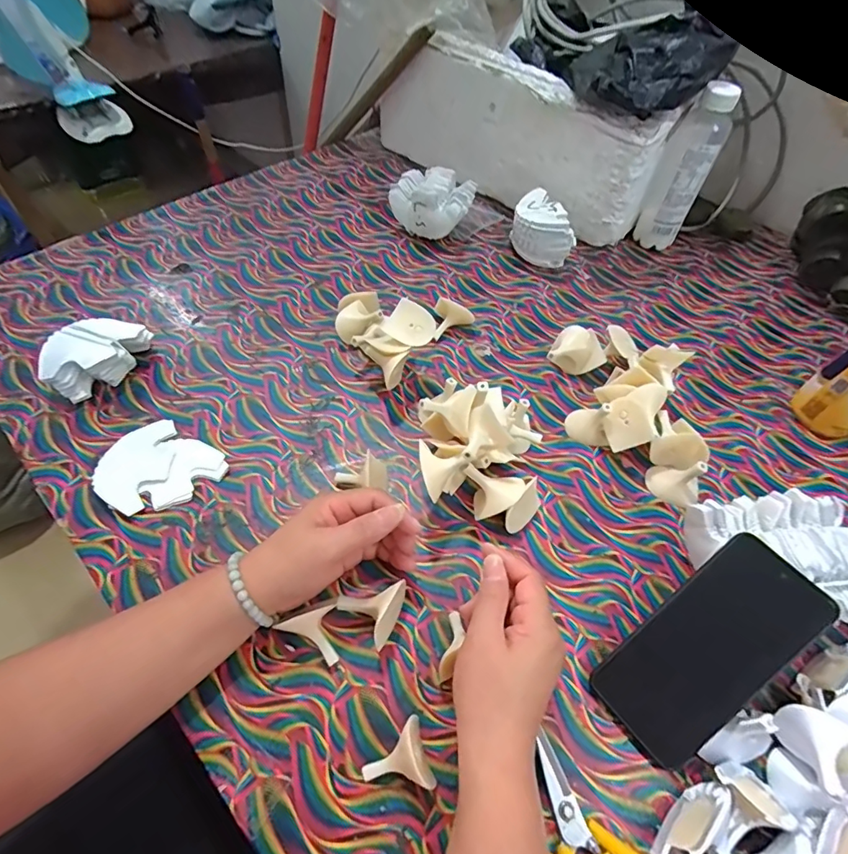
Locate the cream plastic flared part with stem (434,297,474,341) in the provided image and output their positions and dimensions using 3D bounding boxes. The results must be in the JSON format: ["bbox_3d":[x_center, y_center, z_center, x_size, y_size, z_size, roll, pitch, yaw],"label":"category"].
[{"bbox_3d":[0.031,-0.133,0.582,0.053,0.036,0.026,-28,61,-22],"label":"cream plastic flared part with stem"}]

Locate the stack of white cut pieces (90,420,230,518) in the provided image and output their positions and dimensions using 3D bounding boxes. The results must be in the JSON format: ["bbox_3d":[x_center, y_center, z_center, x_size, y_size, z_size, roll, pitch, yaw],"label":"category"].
[{"bbox_3d":[-0.252,0.041,0.458,0.102,0.010,0.090,29,58,16],"label":"stack of white cut pieces"}]

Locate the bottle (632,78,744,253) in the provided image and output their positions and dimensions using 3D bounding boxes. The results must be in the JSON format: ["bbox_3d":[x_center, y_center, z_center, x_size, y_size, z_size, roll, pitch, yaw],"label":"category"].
[{"bbox_3d":[0.341,-0.331,0.646,0.058,0.201,0.052,25,57,14],"label":"bottle"}]

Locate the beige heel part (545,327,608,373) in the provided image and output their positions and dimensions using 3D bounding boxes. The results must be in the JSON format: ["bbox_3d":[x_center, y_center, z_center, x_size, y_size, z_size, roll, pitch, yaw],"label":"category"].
[{"bbox_3d":[0.172,-0.081,0.551,0.063,0.041,0.052,17,55,9],"label":"beige heel part"}]

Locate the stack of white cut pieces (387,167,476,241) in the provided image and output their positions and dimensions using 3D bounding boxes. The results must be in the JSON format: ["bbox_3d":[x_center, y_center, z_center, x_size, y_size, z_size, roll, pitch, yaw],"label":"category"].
[{"bbox_3d":[0.013,-0.316,0.699,0.105,0.068,0.087,20,56,11],"label":"stack of white cut pieces"}]

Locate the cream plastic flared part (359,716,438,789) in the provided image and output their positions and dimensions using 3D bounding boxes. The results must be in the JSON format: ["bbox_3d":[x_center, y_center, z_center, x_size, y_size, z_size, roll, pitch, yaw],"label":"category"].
[{"bbox_3d":[-0.019,0.225,0.327,0.043,0.031,0.040,-15,56,-14],"label":"cream plastic flared part"}]

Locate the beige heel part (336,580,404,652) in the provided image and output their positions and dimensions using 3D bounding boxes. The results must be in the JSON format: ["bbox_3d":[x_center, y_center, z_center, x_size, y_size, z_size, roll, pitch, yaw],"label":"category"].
[{"bbox_3d":[-0.038,0.139,0.382,0.046,0.040,0.048,36,60,21],"label":"beige heel part"}]

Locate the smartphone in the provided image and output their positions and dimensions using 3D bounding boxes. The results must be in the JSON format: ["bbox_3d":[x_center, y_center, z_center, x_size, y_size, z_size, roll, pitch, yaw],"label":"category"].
[{"bbox_3d":[0.206,0.160,0.354,0.165,0.006,0.077,-45,65,2],"label":"smartphone"}]

